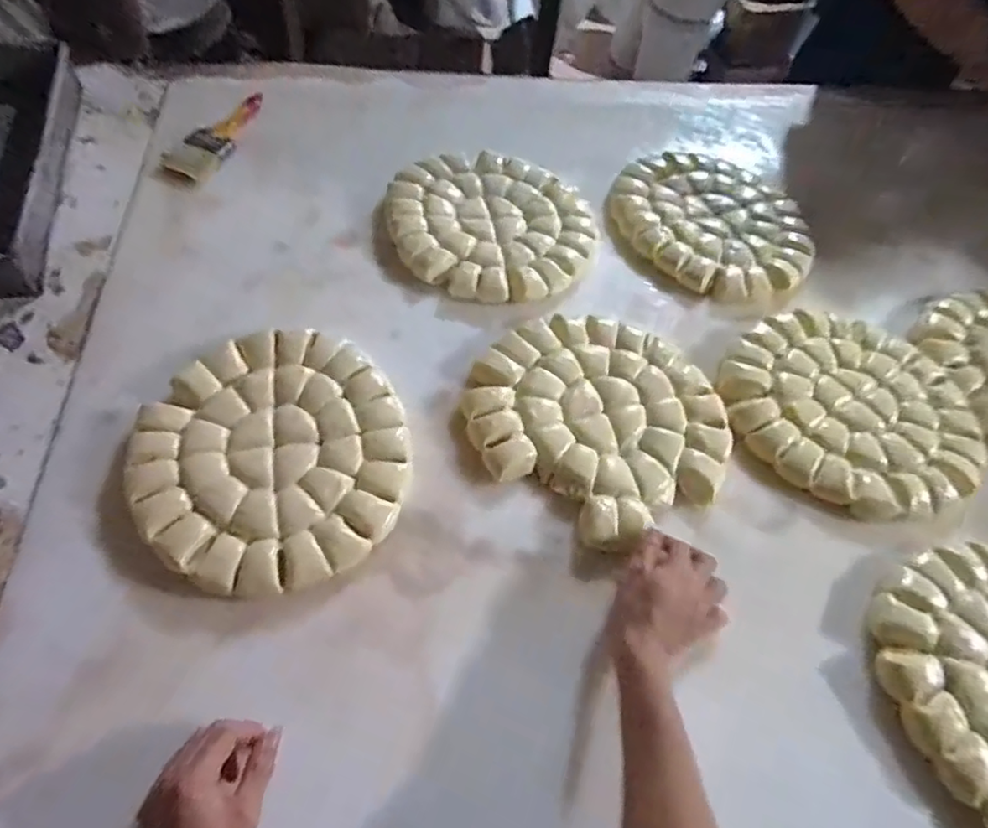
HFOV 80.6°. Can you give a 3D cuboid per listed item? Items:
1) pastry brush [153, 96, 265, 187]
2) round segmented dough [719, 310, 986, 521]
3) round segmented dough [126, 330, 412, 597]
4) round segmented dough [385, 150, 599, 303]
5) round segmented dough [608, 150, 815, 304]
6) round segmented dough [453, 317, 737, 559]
[{"bbox_3d":[-0.397,-0.394,0.831,0.067,0.019,0.197,21,62,7],"label":"pastry brush"},{"bbox_3d":[0.414,-0.010,0.682,0.255,0.029,0.277,2,61,-3],"label":"round segmented dough"},{"bbox_3d":[-0.217,0.035,0.585,0.249,0.028,0.272,2,61,-3],"label":"round segmented dough"},{"bbox_3d":[-0.001,-0.261,0.788,0.267,0.026,0.263,2,61,-3],"label":"round segmented dough"},{"bbox_3d":[0.312,-0.279,0.831,0.253,0.027,0.290,-40,71,-23],"label":"round segmented dough"},{"bbox_3d":[0.116,-0.004,0.637,0.274,0.029,0.249,38,65,16],"label":"round segmented dough"}]

